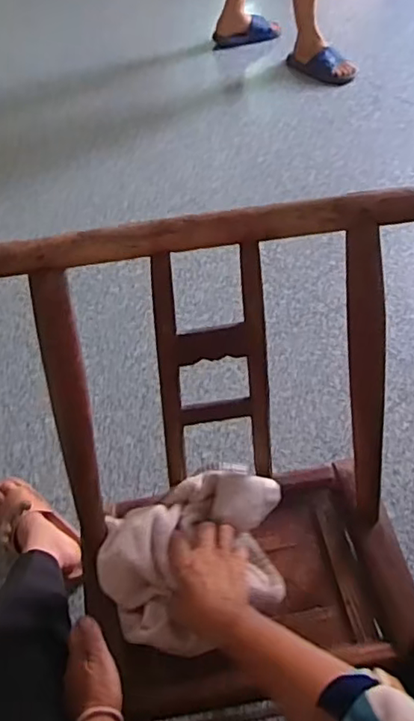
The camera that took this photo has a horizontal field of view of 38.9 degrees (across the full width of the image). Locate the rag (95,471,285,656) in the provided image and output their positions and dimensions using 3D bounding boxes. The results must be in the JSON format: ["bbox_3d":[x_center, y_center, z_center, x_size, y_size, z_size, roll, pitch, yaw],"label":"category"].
[{"bbox_3d":[-0.009,0.222,0.670,0.216,0.065,0.166,-22,55,-13],"label":"rag"}]

